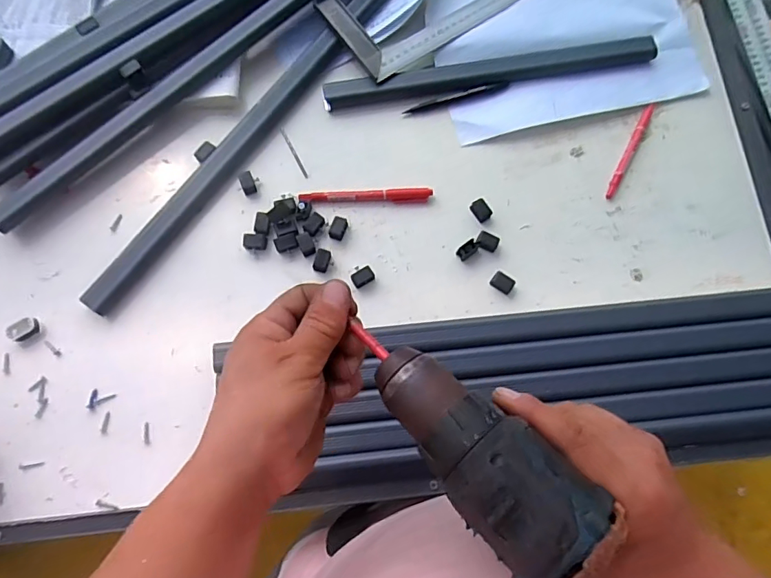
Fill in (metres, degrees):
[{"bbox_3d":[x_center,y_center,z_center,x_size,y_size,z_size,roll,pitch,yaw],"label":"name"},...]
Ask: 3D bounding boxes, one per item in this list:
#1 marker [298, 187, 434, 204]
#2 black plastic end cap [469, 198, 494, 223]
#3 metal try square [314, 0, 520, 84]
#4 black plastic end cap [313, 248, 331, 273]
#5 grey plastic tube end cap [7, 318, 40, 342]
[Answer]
[{"bbox_3d":[-0.020,-0.098,0.524,0.137,0.009,0.014,-1,78,-2],"label":"marker"},{"bbox_3d":[0.101,-0.083,0.524,0.017,0.005,0.023,-32,81,-7],"label":"black plastic end cap"},{"bbox_3d":[0.072,-0.351,0.573,0.288,0.021,0.116,-35,81,-8],"label":"metal try square"},{"bbox_3d":[-0.065,-0.029,0.507,0.015,0.009,0.025,11,78,1],"label":"black plastic end cap"},{"bbox_3d":[-0.350,0.040,0.481,0.028,0.009,0.017,-28,80,-7],"label":"grey plastic tube end cap"}]

